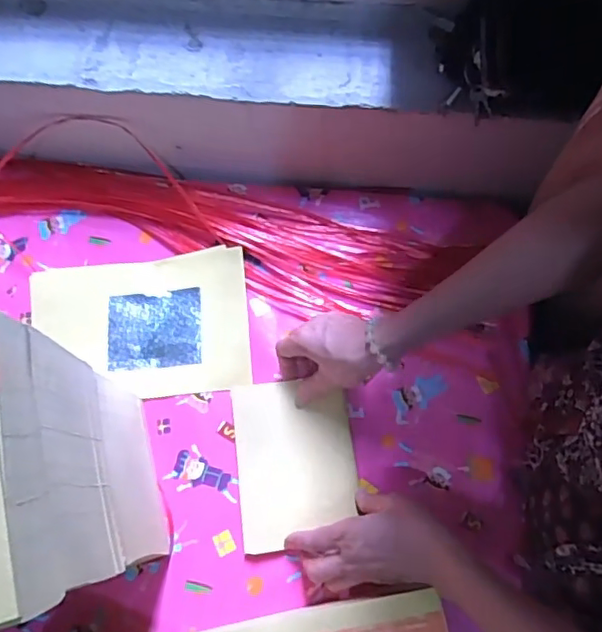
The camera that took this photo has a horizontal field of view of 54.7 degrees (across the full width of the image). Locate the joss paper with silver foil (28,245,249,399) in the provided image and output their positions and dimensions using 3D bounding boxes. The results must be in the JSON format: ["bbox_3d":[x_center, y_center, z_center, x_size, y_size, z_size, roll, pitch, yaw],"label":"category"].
[{"bbox_3d":[-0.182,0.012,0.656,0.240,0.011,0.161,-6,72,0],"label":"joss paper with silver foil"}]

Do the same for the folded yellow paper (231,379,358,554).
[{"bbox_3d":[-0.007,0.142,0.585,0.116,0.008,0.160,-11,66,8],"label":"folded yellow paper"}]

